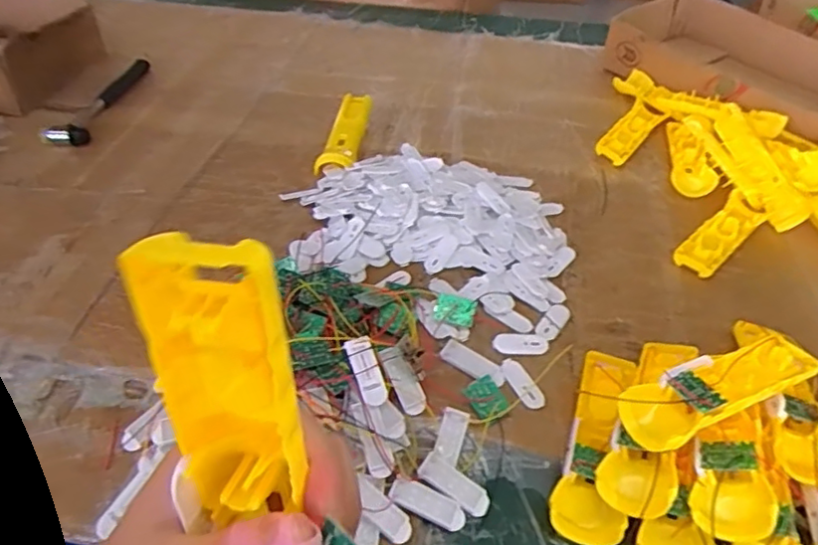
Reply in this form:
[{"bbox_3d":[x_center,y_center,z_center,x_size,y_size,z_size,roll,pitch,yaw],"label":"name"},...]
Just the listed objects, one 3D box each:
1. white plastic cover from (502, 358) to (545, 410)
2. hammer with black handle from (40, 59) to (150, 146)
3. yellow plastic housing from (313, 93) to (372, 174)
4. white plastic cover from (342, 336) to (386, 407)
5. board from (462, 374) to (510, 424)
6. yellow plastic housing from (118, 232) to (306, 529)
[{"bbox_3d":[0.097,0.095,0.521,0.022,0.007,0.050,-19,48,-20],"label":"white plastic cover"},{"bbox_3d":[-0.427,-0.247,0.853,0.061,0.029,0.236,10,45,8],"label":"hammer with black handle"},{"bbox_3d":[-0.078,-0.175,0.774,0.045,0.033,0.155,9,45,7],"label":"yellow plastic housing"},{"bbox_3d":[-0.034,0.078,0.482,0.021,0.007,0.056,-15,66,-17],"label":"white plastic cover"},{"bbox_3d":[0.064,0.104,0.497,0.027,0.006,0.034,-29,70,-3],"label":"board"},{"bbox_3d":[-0.056,0.037,0.186,0.044,0.103,0.021,0,33,-2],"label":"yellow plastic housing"}]

